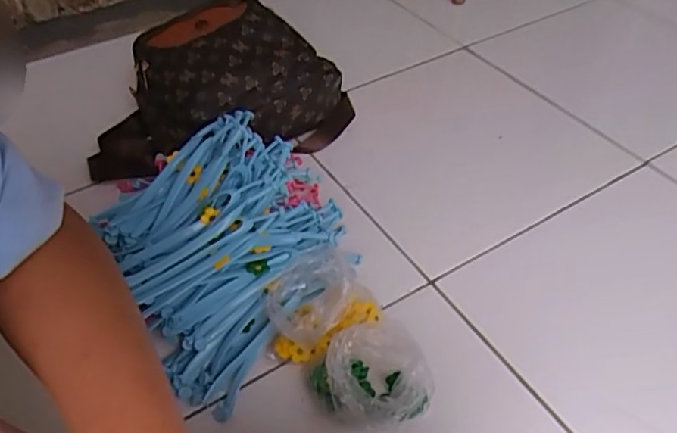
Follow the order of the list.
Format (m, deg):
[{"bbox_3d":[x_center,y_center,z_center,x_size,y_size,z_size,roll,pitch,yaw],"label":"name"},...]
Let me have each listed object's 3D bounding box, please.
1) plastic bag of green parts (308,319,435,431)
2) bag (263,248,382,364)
[{"bbox_3d":[0.032,0.163,0.536,0.099,0.077,0.091,-14,48,-12],"label":"plastic bag of green parts"},{"bbox_3d":[-0.024,0.098,0.594,0.088,0.094,0.109,30,54,26],"label":"bag"}]

